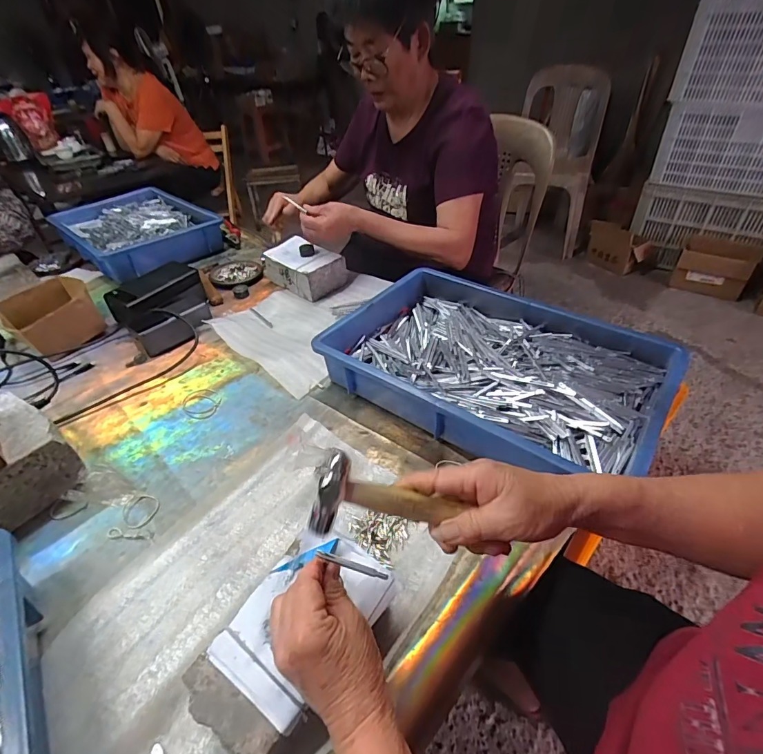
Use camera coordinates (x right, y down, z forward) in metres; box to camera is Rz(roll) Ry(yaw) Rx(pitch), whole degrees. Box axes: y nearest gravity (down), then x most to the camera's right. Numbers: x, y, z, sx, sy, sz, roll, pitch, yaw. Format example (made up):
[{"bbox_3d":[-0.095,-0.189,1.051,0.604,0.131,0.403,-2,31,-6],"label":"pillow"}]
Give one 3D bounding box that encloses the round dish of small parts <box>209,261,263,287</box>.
[{"bbox_3d":[-0.323,-0.235,0.934,0.116,0.014,0.115,-2,40,2],"label":"round dish of small parts"}]

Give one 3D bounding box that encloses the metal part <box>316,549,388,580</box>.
[{"bbox_3d":[-0.023,0.144,0.318,0.057,0.005,0.006,18,44,8],"label":"metal part"}]

